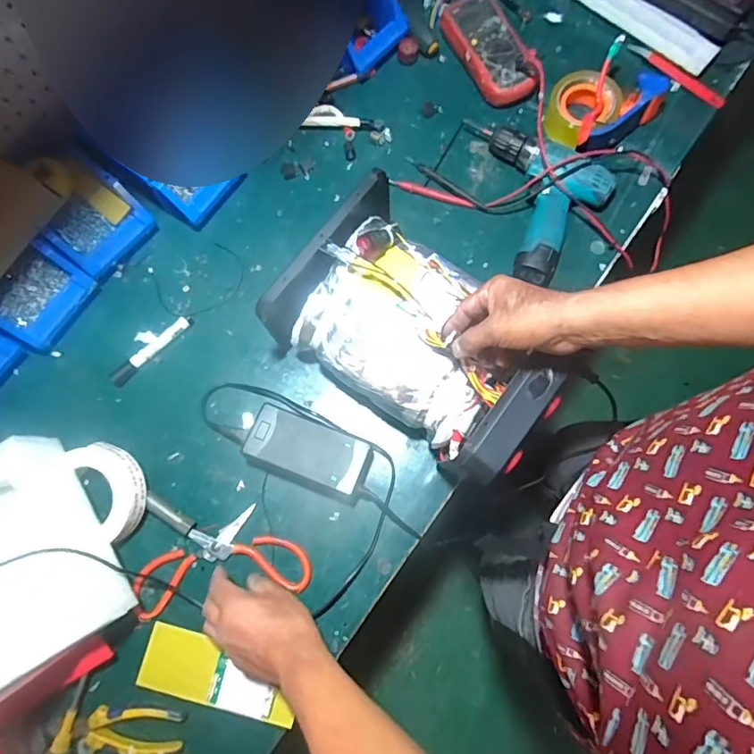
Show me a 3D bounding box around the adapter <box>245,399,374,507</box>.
[{"bbox_3d":[-0.084,0.094,0.641,0.150,0.048,0.078,21,77,4],"label":"adapter"}]

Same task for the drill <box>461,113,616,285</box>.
[{"bbox_3d":[0.193,-0.252,0.724,0.231,0.050,0.193,30,78,6],"label":"drill"}]

